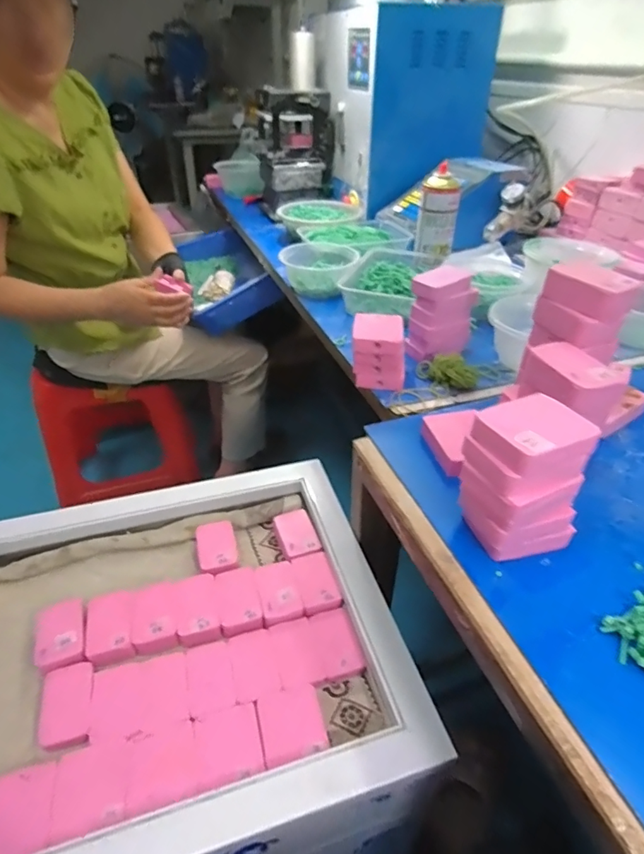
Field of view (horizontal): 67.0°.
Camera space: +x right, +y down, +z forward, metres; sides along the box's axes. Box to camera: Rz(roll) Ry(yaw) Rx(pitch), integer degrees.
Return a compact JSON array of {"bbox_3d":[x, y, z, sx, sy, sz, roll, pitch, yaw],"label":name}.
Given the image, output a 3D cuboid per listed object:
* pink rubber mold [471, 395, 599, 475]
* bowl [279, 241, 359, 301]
[{"bbox_3d":[0.153,0.004,0.353,0.068,0.020,0.056,-13,40,-17],"label":"pink rubber mold"},{"bbox_3d":[-0.004,-0.277,0.860,0.133,0.054,0.148,5,38,5],"label":"bowl"}]

